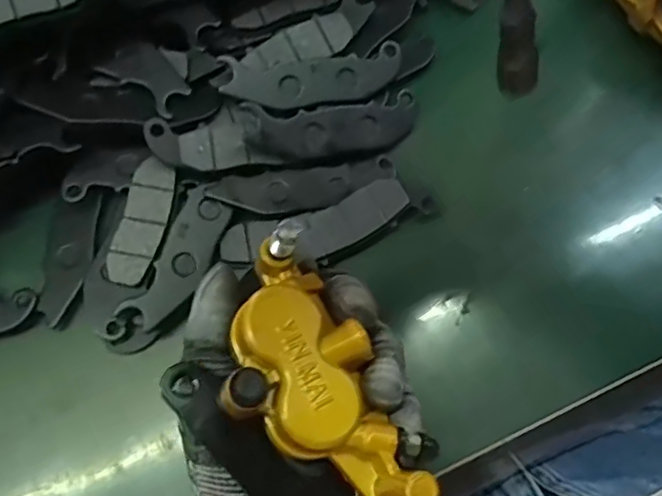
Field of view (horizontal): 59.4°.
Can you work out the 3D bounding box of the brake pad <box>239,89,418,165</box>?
[{"bbox_3d":[0.002,-0.067,0.327,0.101,0.010,0.033,-10,93,-20],"label":"brake pad"}]

